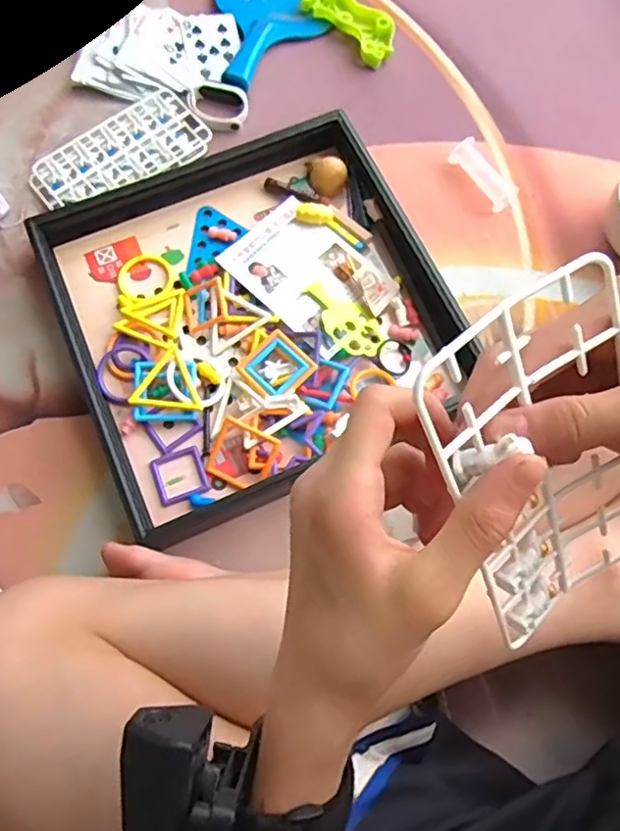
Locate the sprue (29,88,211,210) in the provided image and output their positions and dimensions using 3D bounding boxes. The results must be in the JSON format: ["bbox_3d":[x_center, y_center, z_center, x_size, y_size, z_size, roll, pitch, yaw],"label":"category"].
[{"bbox_3d":[-0.180,-0.247,0.577,0.162,0.012,0.080,-36,76,-12],"label":"sprue"}]

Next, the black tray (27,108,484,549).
[{"bbox_3d":[-0.050,-0.095,0.515,0.298,0.037,0.311,-24,74,-9],"label":"black tray"}]

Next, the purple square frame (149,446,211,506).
[{"bbox_3d":[-0.102,0.047,0.479,0.040,0.004,0.038,-22,73,-8],"label":"purple square frame"}]

